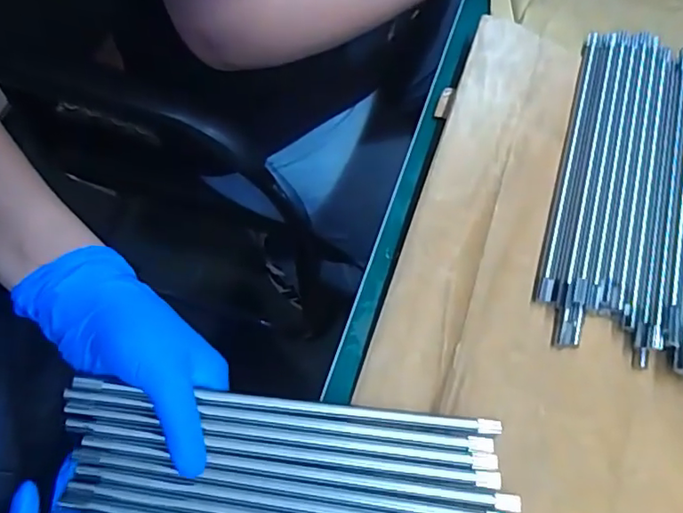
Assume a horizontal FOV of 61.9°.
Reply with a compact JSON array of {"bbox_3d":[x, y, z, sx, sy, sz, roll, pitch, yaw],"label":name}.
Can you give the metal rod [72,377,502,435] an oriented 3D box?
[{"bbox_3d":[-0.028,0.083,0.315,0.233,0.004,0.007,6,64,-2],"label":"metal rod"}]

